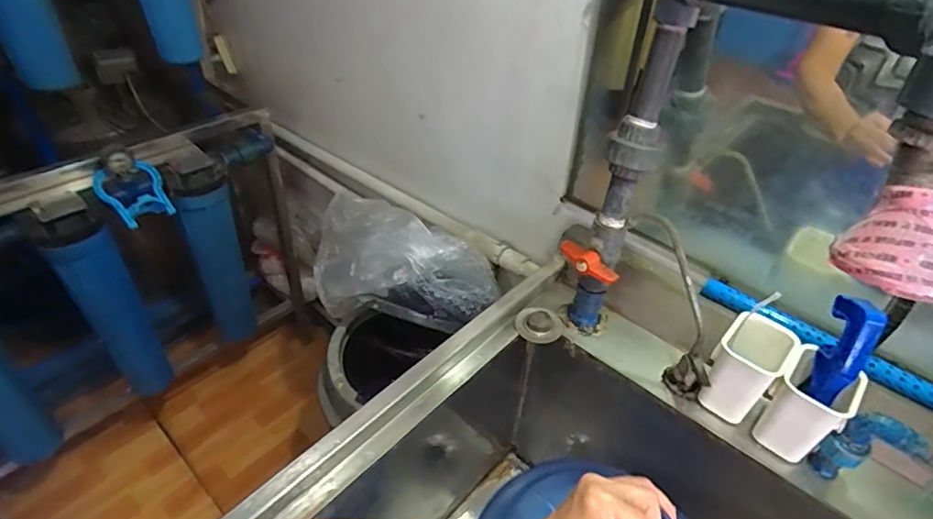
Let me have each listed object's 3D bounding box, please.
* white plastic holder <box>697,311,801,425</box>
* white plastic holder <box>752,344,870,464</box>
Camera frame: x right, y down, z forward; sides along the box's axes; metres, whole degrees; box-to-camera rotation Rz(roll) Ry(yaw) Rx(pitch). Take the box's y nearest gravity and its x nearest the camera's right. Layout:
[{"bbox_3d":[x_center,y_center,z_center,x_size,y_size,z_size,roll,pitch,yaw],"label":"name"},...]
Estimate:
[{"bbox_3d":[0.344,0.134,0.637,0.070,0.105,0.088,32,48,29],"label":"white plastic holder"},{"bbox_3d":[0.394,0.173,0.600,0.078,0.106,0.075,-28,50,-31],"label":"white plastic holder"}]

